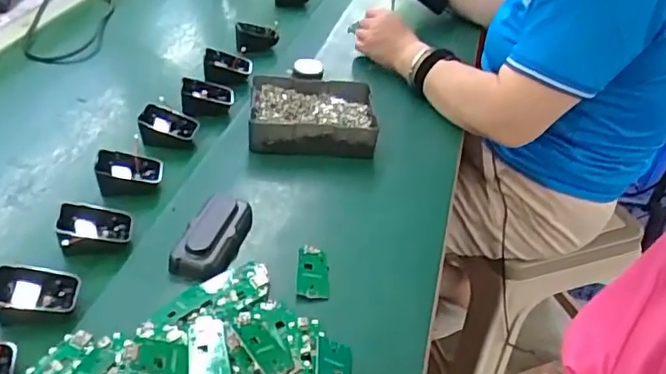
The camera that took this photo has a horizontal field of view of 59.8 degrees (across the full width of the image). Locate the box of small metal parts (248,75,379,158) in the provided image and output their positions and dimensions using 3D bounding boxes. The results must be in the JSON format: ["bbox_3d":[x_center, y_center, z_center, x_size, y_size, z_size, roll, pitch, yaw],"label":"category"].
[{"bbox_3d":[-0.027,-0.094,0.754,0.158,0.046,0.130,0,39,-6],"label":"box of small metal parts"}]

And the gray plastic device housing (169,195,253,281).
[{"bbox_3d":[-0.119,0.050,0.586,0.055,0.034,0.112,10,39,7],"label":"gray plastic device housing"}]

